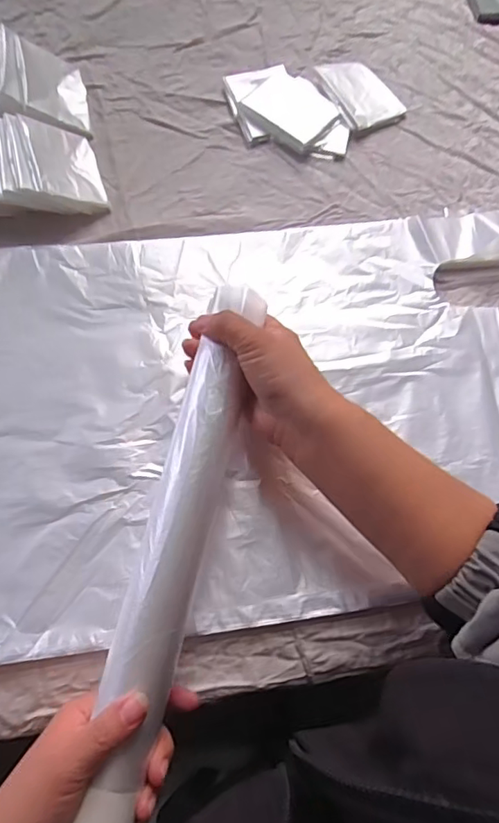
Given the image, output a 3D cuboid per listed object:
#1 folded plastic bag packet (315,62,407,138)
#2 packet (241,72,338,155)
[{"bbox_3d":[0.110,-0.314,0.522,0.064,0.012,0.086,-24,72,-12],"label":"folded plastic bag packet"},{"bbox_3d":[0.042,-0.292,0.513,0.080,0.012,0.073,39,72,11],"label":"packet"}]

